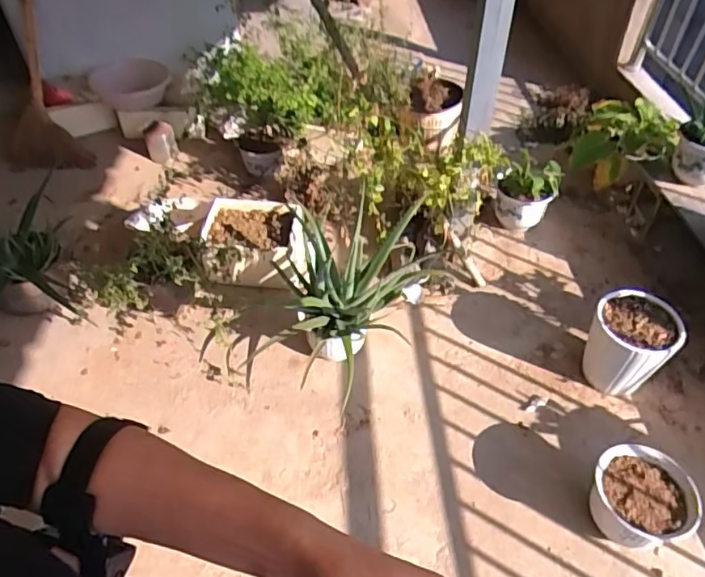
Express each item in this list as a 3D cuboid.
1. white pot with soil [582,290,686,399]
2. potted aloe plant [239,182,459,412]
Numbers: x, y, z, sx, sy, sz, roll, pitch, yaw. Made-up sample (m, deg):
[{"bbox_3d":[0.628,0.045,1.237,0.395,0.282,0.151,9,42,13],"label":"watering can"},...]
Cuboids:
[{"bbox_3d":[0.835,0.172,1.668,0.227,0.258,0.225,0,47,0],"label":"white pot with soil"},{"bbox_3d":[-0.013,0.031,1.750,0.542,0.465,0.469,7,47,7],"label":"potted aloe plant"}]

